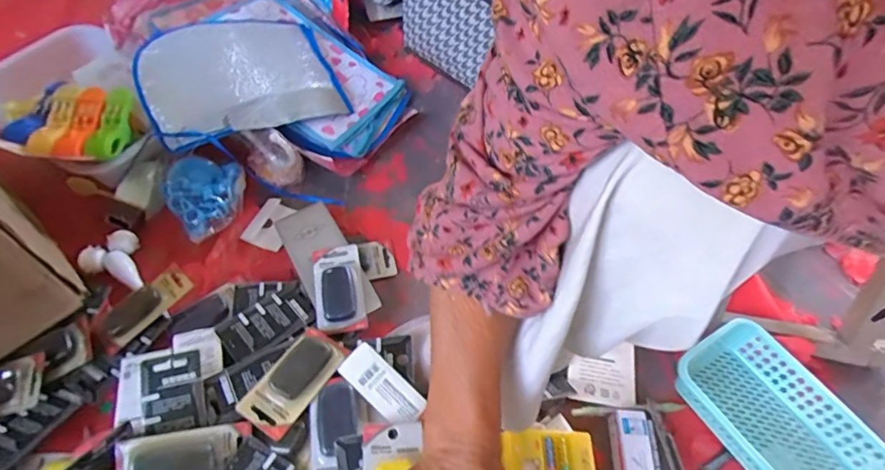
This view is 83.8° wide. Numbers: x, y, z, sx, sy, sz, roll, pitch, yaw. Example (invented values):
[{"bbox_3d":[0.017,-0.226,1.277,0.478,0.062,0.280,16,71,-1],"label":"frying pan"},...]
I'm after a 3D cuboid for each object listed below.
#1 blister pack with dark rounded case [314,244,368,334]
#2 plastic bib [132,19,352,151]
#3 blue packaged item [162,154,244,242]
[{"bbox_3d":[-0.125,0.057,0.582,0.058,0.020,0.108,-10,55,-5],"label":"blister pack with dark rounded case"},{"bbox_3d":[-0.286,-0.229,0.710,0.255,0.022,0.208,-14,65,-27],"label":"plastic bib"},{"bbox_3d":[-0.306,-0.054,0.653,0.100,0.056,0.102,-34,60,-20],"label":"blue packaged item"}]

